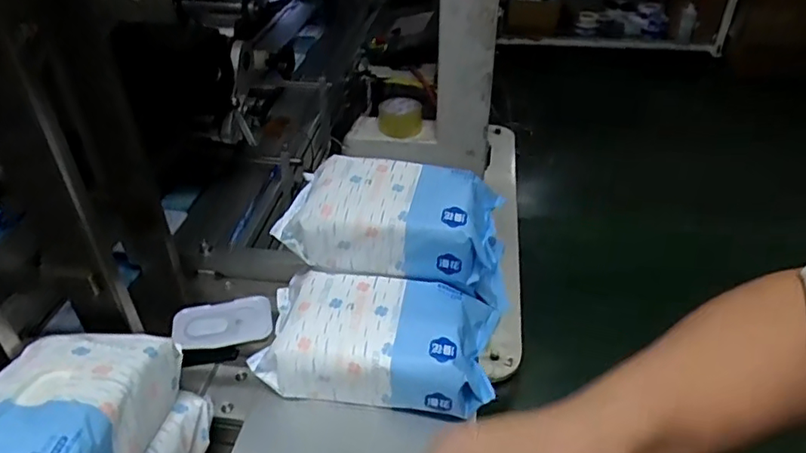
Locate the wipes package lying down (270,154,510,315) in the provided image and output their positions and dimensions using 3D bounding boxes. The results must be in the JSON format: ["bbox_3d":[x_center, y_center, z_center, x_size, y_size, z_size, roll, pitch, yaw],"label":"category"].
[{"bbox_3d":[-0.003,-0.002,0.515,0.198,0.089,0.105,6,38,9],"label":"wipes package lying down"}]

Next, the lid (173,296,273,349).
[{"bbox_3d":[-0.186,0.099,0.595,0.097,0.006,0.063,-9,38,-12],"label":"lid"}]

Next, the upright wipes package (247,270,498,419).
[{"bbox_3d":[-0.020,0.090,0.471,0.187,0.058,0.103,5,37,7],"label":"upright wipes package"}]

